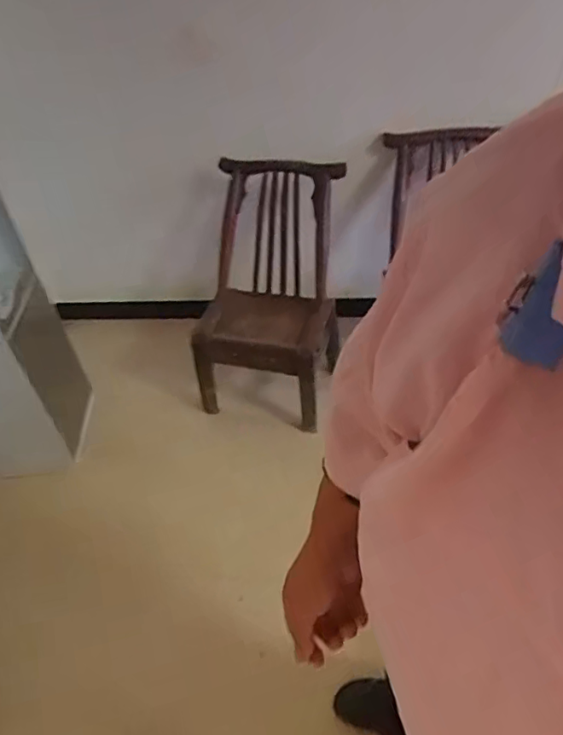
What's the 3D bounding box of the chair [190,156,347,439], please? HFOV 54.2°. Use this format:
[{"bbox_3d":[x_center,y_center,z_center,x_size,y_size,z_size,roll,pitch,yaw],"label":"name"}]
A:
[{"bbox_3d":[-0.039,-0.223,1.670,0.397,0.642,0.425,6,45,13],"label":"chair"}]

